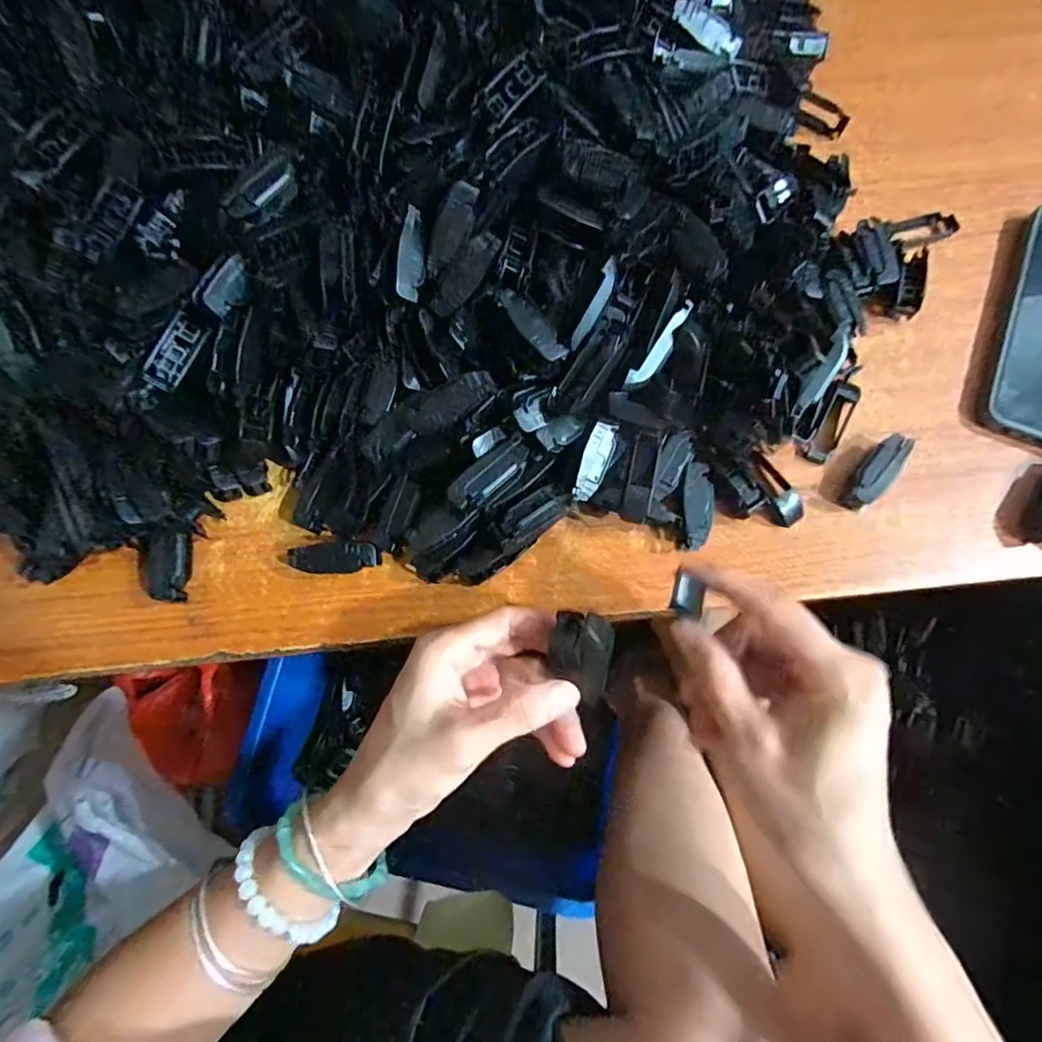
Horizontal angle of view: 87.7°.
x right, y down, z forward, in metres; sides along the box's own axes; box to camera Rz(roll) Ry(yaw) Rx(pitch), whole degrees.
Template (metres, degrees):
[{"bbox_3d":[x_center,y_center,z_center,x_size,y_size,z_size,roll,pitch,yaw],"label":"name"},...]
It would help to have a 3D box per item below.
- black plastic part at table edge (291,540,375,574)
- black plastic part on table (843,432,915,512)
[{"bbox_3d":[-0.104,0.021,0.307,0.047,0.014,0.018,-1,76,1],"label":"black plastic part at table edge"},{"bbox_3d":[0.205,-0.030,0.313,0.016,0.019,0.048,39,80,10],"label":"black plastic part on table"}]

